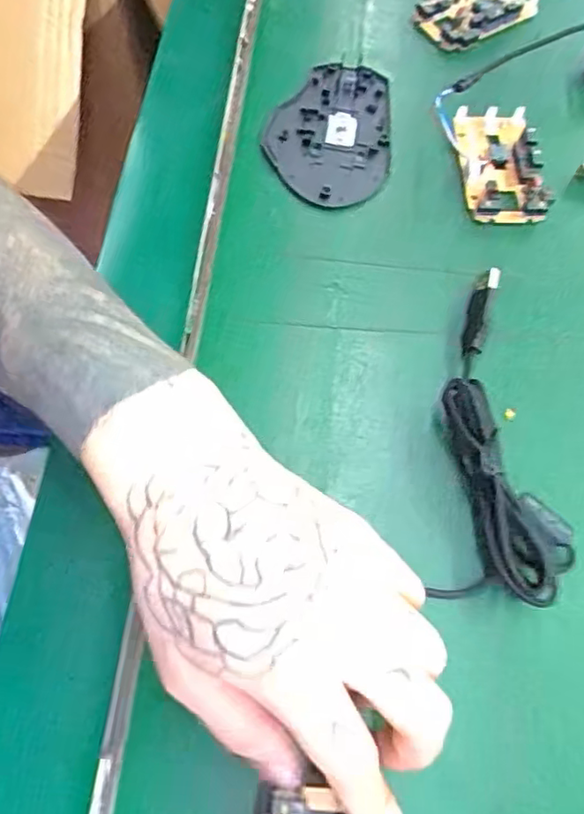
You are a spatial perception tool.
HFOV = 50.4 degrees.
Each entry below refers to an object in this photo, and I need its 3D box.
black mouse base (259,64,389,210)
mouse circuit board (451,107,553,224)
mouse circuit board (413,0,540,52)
[{"bbox_3d":[0.021,-0.164,0.370,0.072,0.005,0.106,4,67,-2],"label":"black mouse base"},{"bbox_3d":[0.122,-0.145,0.363,0.047,0.015,0.079,-1,67,-3],"label":"mouse circuit board"},{"bbox_3d":[0.126,-0.273,0.424,0.088,0.011,0.050,-35,72,-16],"label":"mouse circuit board"}]

